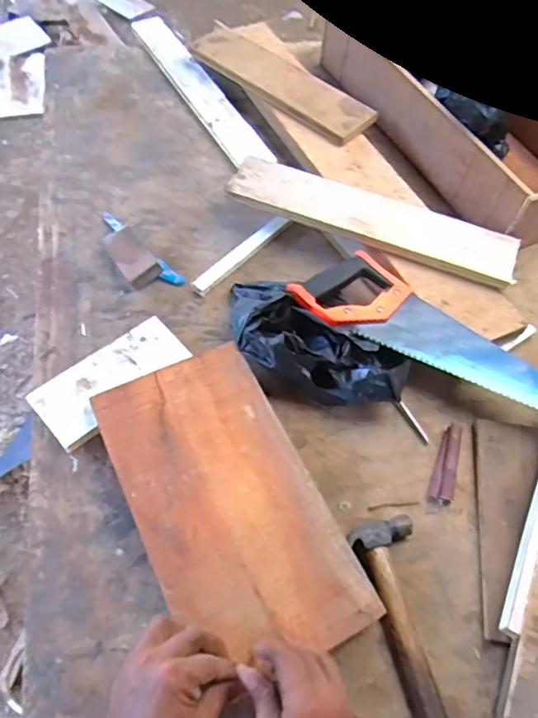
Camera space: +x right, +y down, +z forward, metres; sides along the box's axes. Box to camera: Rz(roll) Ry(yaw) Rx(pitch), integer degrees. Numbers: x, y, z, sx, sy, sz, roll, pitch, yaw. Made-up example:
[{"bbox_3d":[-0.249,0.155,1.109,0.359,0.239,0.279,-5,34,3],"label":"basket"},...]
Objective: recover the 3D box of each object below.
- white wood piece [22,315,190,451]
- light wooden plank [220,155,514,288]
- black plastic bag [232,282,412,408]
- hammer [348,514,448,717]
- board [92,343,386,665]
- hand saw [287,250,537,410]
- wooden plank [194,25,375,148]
[{"bbox_3d":[-0.194,0.025,0.709,0.193,0.026,0.091,-36,65,-22],"label":"white wood piece"},{"bbox_3d":[0.152,-0.210,0.834,0.419,0.022,0.097,20,66,7],"label":"light wooden plank"},{"bbox_3d":[0.047,-0.019,0.732,0.260,0.072,0.127,35,59,15],"label":"black plastic bag"},{"bbox_3d":[0.156,0.290,0.575,0.065,0.028,0.250,-9,58,-14],"label":"hammer"},{"bbox_3d":[-0.046,0.148,0.611,0.187,0.010,0.344,-23,61,-16],"label":"board"},{"bbox_3d":[0.247,-0.029,0.737,0.428,0.021,0.114,27,57,10],"label":"hand saw"},{"bbox_3d":[0.013,-0.495,0.992,0.372,0.023,0.107,40,69,19],"label":"wooden plank"}]

